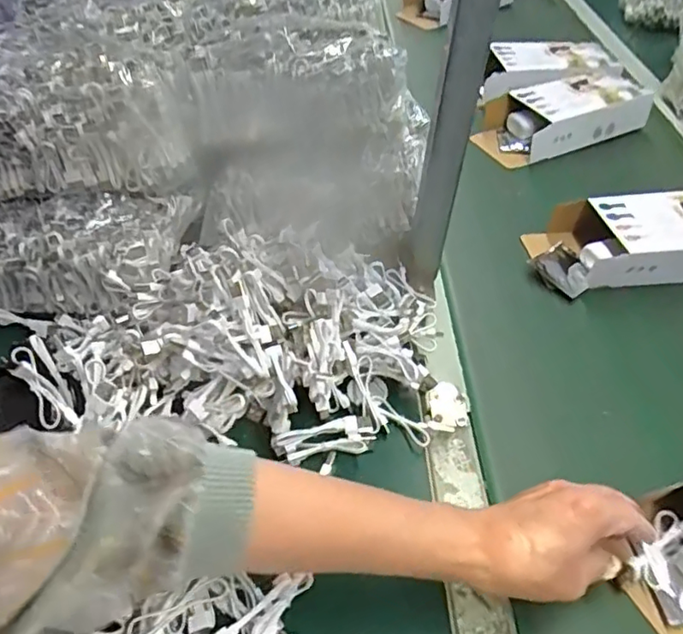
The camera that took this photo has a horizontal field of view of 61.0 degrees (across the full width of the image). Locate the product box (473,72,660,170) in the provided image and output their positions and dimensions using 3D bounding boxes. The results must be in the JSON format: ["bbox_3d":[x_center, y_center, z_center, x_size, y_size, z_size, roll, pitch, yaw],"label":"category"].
[{"bbox_3d":[0.311,-0.293,0.833,0.254,0.059,0.127,-16,48,-17],"label":"product box"}]

